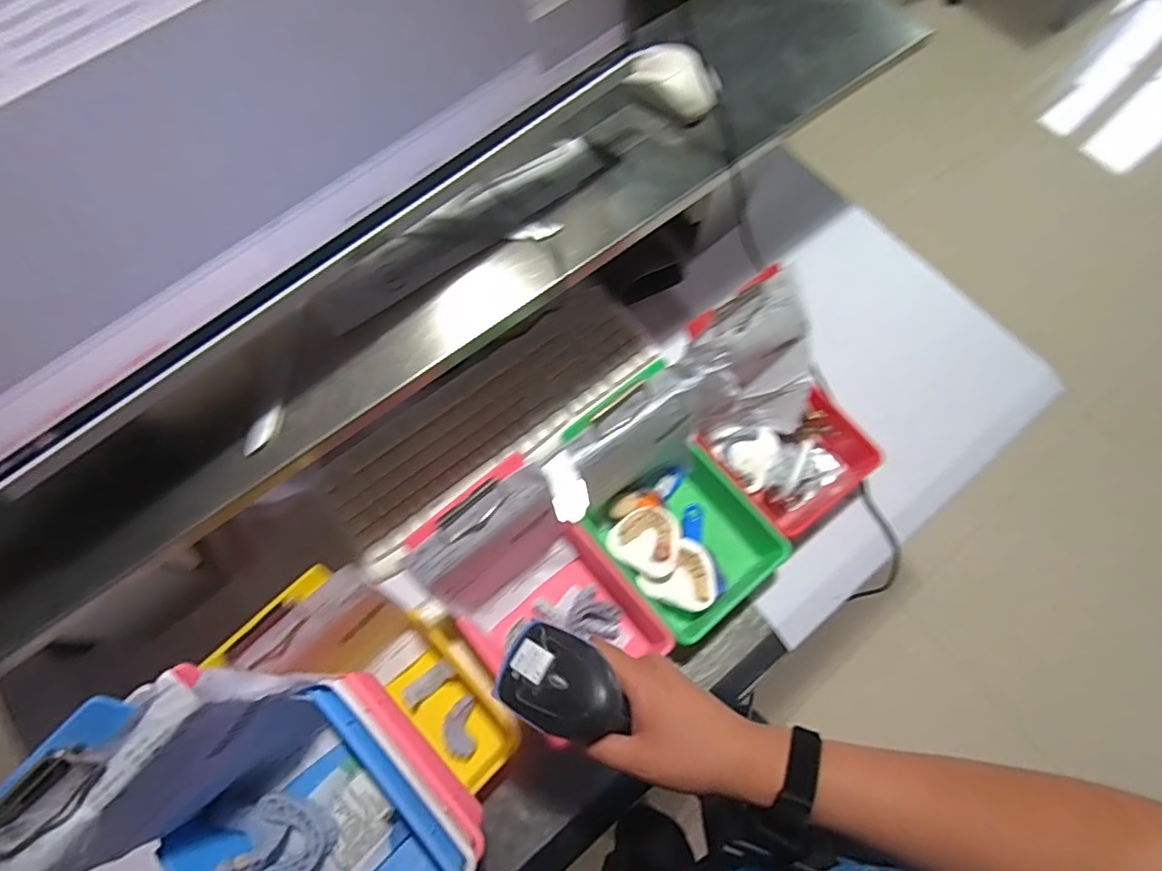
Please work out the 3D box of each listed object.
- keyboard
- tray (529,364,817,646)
[{"bbox_3d":[-0.097,-0.024,0.704,0.423,0.016,0.144,-38,75,-13],"label":"keyboard"},{"bbox_3d":[0.117,0.116,0.651,0.158,0.067,0.171,-35,75,-12],"label":"tray"}]

